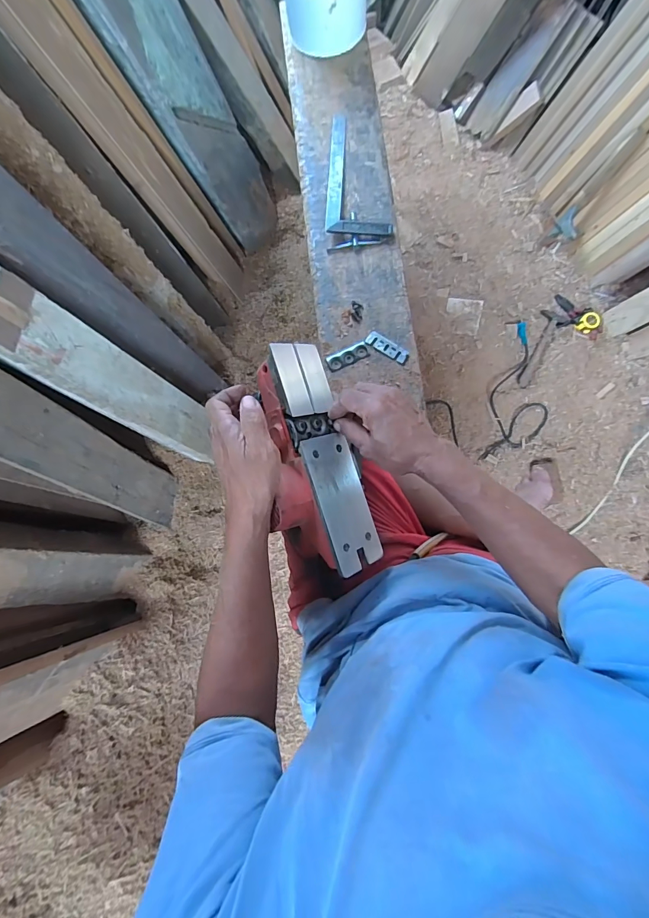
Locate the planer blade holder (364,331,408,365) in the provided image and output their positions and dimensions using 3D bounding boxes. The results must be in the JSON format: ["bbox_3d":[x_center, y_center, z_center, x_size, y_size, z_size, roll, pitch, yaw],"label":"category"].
[{"bbox_3d":[0.116,-0.205,0.736,0.085,0.004,0.028,34,83,7],"label":"planer blade holder"}]

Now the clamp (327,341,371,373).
[{"bbox_3d":[0.043,-0.189,0.740,0.079,0.005,0.034,-25,81,-3],"label":"clamp"}]

